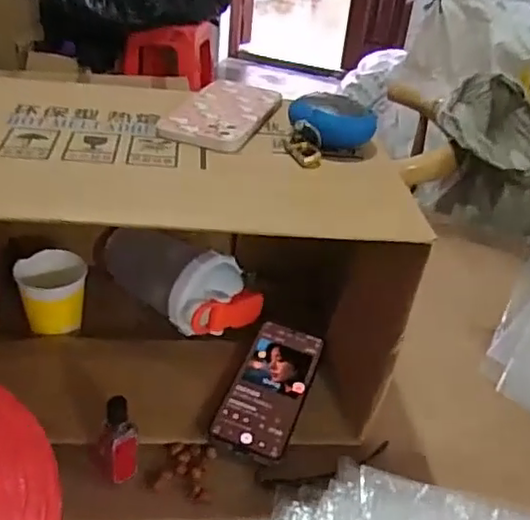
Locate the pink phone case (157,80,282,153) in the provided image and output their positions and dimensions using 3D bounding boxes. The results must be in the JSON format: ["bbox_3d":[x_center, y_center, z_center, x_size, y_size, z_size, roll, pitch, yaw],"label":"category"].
[{"bbox_3d":[-0.038,-0.151,0.630,0.080,0.012,0.165,15,34,13],"label":"pink phone case"}]

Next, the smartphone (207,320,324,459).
[{"bbox_3d":[0.006,0.126,0.633,0.073,0.004,0.155,18,43,11],"label":"smartphone"}]

